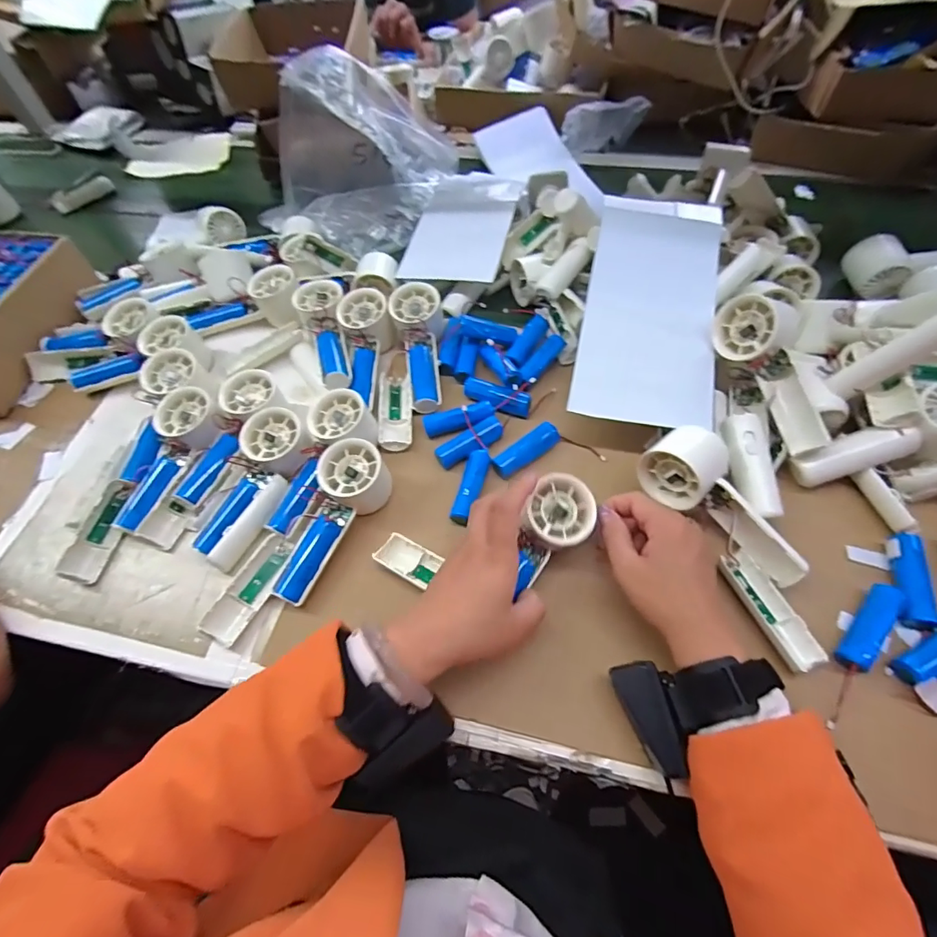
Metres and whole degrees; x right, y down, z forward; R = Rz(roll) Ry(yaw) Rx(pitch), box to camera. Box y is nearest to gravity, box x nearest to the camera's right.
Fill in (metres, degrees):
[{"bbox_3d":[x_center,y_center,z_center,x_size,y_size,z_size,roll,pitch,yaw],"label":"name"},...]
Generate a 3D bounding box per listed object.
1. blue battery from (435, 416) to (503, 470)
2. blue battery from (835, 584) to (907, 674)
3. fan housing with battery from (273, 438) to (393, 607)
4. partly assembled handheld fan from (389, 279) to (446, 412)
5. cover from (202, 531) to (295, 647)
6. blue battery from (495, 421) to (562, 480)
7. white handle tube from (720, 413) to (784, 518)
[{"bbox_3d":[0.003,-0.026,0.474,0.074,0.016,0.024,-31,61,-15],"label":"blue battery"},{"bbox_3d":[0.306,0.120,0.357,0.077,0.017,0.022,-40,64,-20],"label":"blue battery"},{"bbox_3d":[-0.122,0.049,0.431,0.054,0.051,0.150,19,73,15],"label":"fan housing with battery"},{"bbox_3d":[-0.055,-0.135,0.532,0.060,0.056,0.155,-6,63,-5],"label":"partly assembled handheld fan"},{"bbox_3d":[-0.187,0.104,0.412,0.030,0.023,0.093,17,60,14],"label":"cover"},{"bbox_3d":[0.057,-0.019,0.465,0.072,0.018,0.020,-35,62,-17],"label":"blue battery"},{"bbox_3d":[0.250,-0.004,0.419,0.031,0.017,0.095,-5,70,0],"label":"white handle tube"}]

